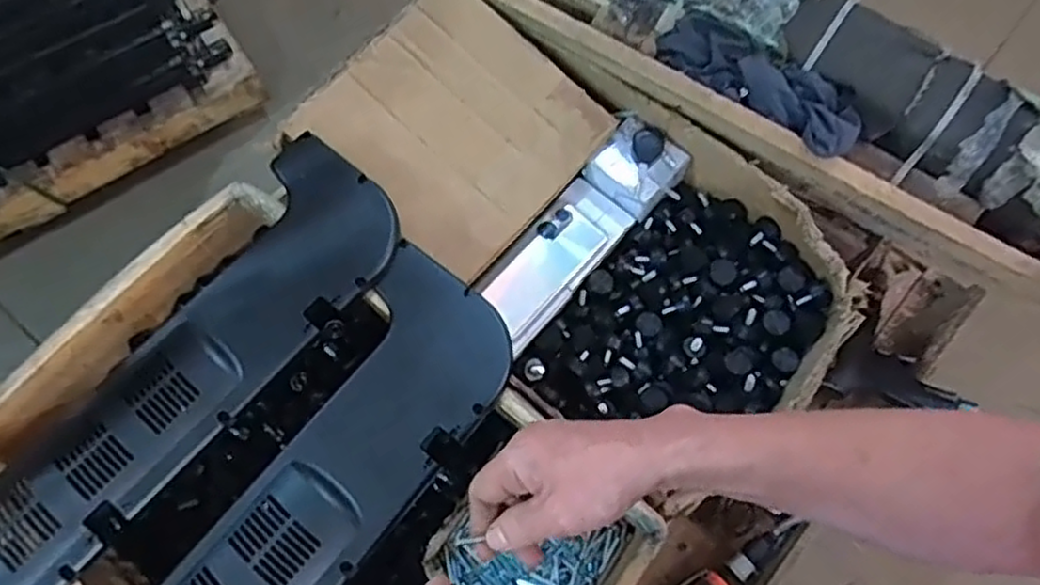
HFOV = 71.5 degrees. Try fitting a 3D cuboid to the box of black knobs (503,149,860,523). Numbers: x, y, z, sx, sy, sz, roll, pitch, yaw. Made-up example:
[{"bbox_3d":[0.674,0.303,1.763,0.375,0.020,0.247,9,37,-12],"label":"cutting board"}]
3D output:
[{"bbox_3d":[0.181,0.025,0.740,0.233,0.098,0.304,39,75,13],"label":"box of black knobs"}]

